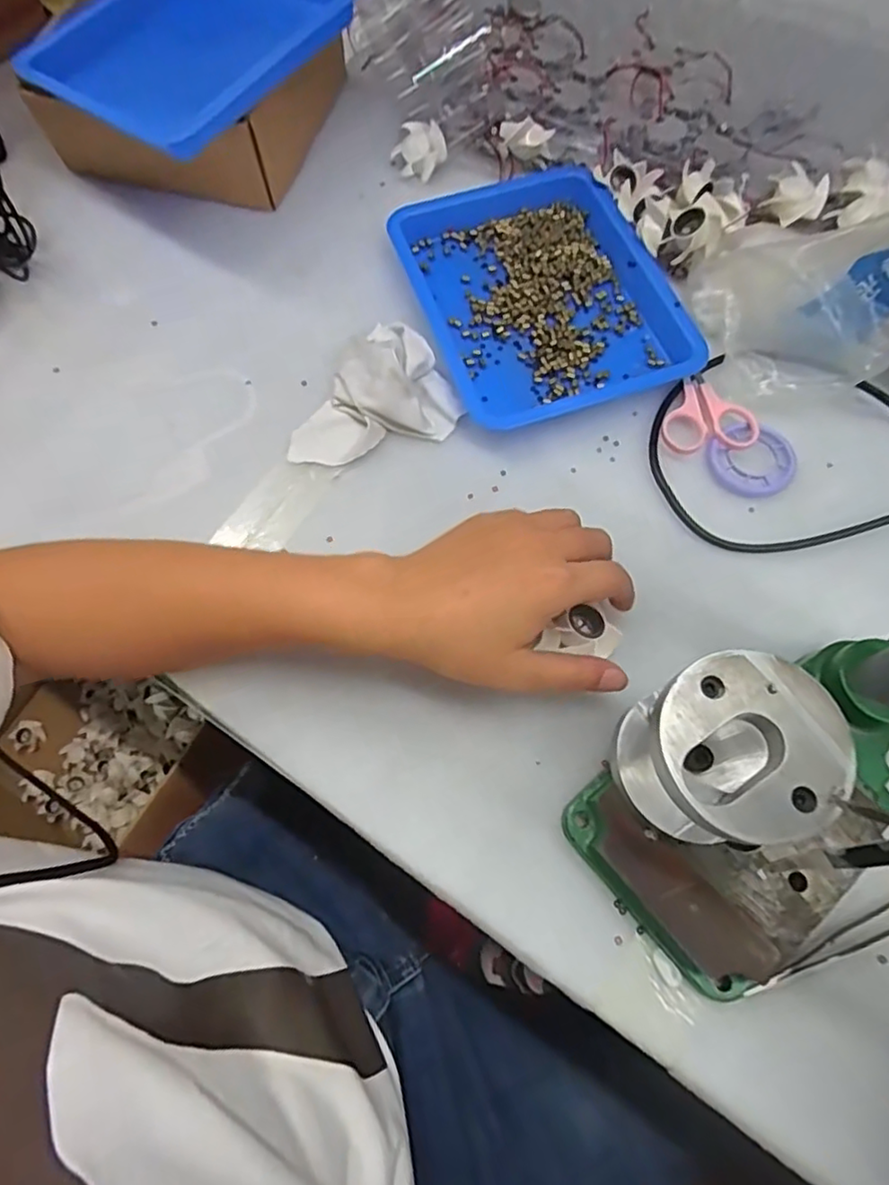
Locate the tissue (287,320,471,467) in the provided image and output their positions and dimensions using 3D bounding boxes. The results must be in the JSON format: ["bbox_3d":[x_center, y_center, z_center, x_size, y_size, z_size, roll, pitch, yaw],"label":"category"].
[{"bbox_3d":[-0.057,-0.136,0.422,0.120,0.039,0.091,-28,71,-10],"label":"tissue"}]

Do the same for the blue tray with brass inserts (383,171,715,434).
[{"bbox_3d":[0.072,-0.221,0.463,0.169,0.027,0.214,-19,70,-7],"label":"blue tray with brass inserts"}]

